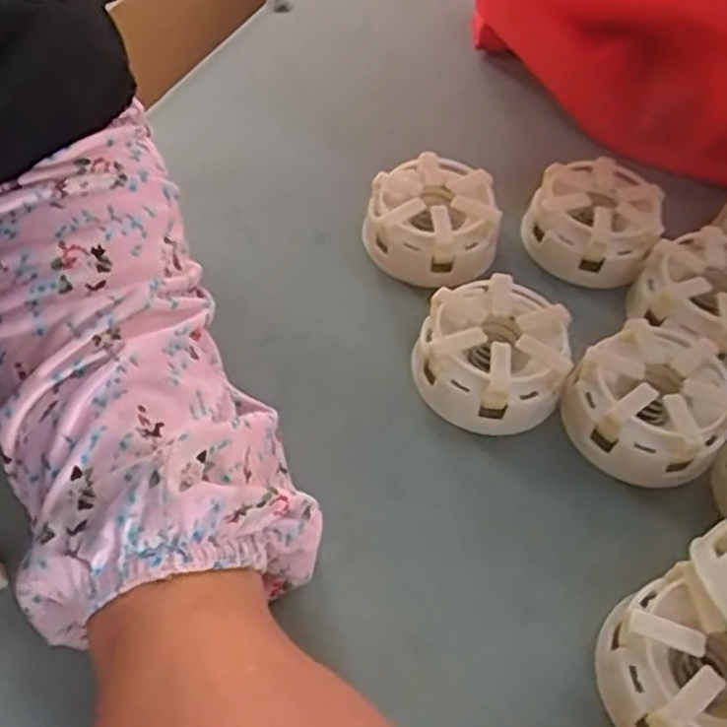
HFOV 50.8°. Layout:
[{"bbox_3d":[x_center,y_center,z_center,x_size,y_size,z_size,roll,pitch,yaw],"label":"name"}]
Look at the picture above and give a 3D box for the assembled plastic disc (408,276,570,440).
[{"bbox_3d":[0.057,-0.005,0.337,0.065,0.034,0.062,2,53,-3],"label":"assembled plastic disc"}]

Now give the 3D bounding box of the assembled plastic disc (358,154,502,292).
[{"bbox_3d":[0.034,-0.071,0.383,0.065,0.030,0.064,9,53,2],"label":"assembled plastic disc"}]

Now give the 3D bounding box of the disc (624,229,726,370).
[{"bbox_3d":[0.168,-0.031,0.369,0.069,0.027,0.070,2,52,-3],"label":"disc"}]

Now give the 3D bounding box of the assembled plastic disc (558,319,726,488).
[{"bbox_3d":[0.123,0.017,0.327,0.065,0.030,0.062,2,53,-3],"label":"assembled plastic disc"}]

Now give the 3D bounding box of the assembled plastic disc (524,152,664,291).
[{"bbox_3d":[0.120,-0.075,0.400,0.064,0.031,0.064,2,53,-3],"label":"assembled plastic disc"}]

